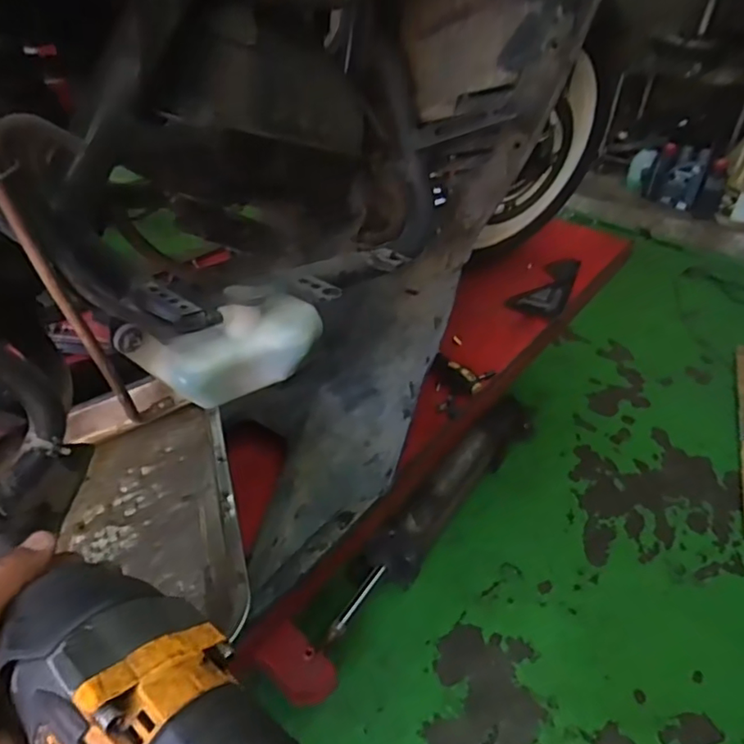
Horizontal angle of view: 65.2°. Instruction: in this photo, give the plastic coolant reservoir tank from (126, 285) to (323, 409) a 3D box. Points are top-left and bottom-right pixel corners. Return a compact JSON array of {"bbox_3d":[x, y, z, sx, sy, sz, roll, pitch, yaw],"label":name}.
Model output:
[{"bbox_3d":[-0.101,-0.020,0.442,0.144,0.069,0.062,-27,48,-35],"label":"plastic coolant reservoir tank"}]

